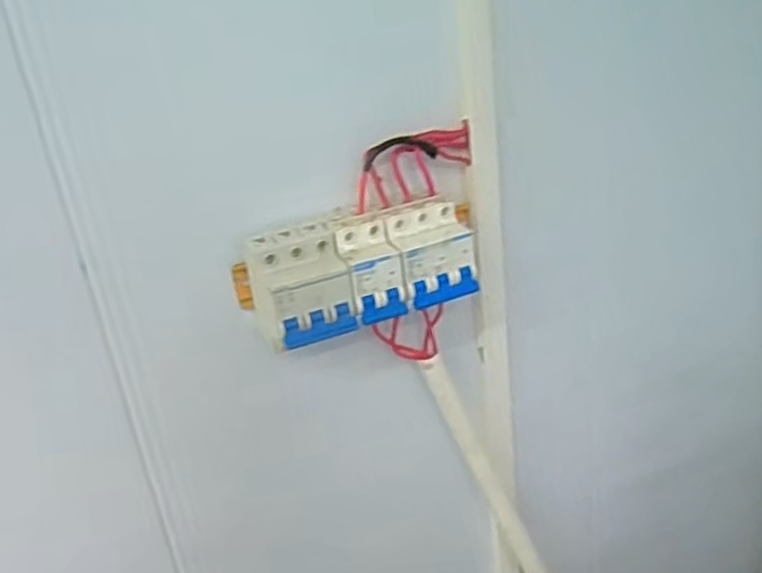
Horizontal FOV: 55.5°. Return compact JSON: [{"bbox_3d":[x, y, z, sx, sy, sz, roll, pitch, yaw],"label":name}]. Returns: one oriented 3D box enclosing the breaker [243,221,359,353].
[{"bbox_3d":[-0.055,-0.001,0.483,0.063,0.070,0.062,-11,24,-11],"label":"breaker"}]

